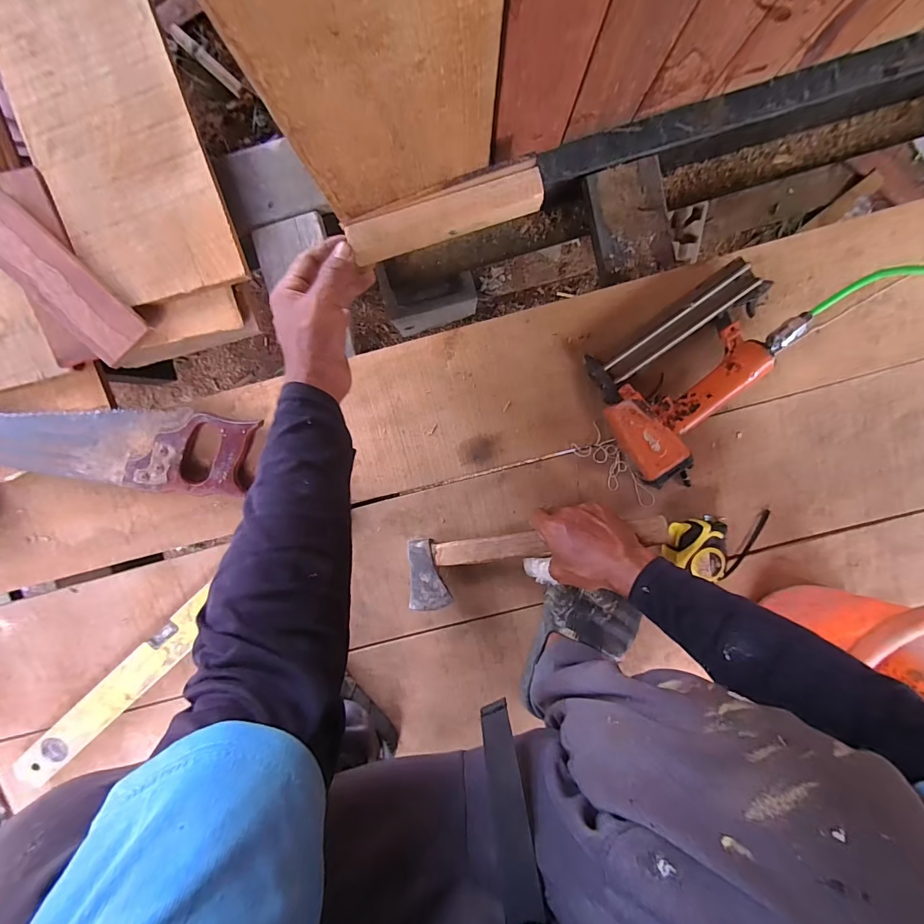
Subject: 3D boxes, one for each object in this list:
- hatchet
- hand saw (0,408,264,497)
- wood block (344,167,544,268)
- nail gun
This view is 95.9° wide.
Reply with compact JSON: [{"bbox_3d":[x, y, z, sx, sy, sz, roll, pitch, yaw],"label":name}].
[{"bbox_3d":[0.083,0.115,0.507,0.317,0.030,0.079,-12,98,11],"label":"hatchet"},{"bbox_3d":[-0.508,-0.029,0.538,0.475,0.033,0.109,7,98,0],"label":"hand saw"},{"bbox_3d":[-0.014,-0.220,0.378,0.173,0.032,0.027,-16,98,3],"label":"wood block"},{"bbox_3d":[0.282,-0.105,0.497,0.240,0.058,0.169,-32,96,5],"label":"nail gun"}]

